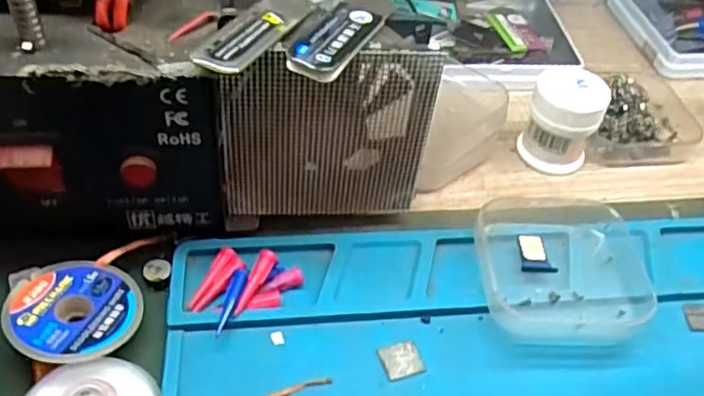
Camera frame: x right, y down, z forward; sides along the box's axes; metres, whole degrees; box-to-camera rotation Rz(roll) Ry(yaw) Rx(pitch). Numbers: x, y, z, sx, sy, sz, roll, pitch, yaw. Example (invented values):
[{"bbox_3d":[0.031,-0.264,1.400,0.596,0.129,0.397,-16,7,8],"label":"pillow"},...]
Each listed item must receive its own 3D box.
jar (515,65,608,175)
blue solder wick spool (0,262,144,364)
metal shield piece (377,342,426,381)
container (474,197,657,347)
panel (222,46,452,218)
[{"bbox_3d":[0.104,-0.040,0.308,0.033,0.037,0.030,2,47,-2],"label":"jar"},{"bbox_3d":[-0.100,0.041,0.227,0.044,0.009,0.044,13,38,-10],"label":"blue solder wick spool"},{"bbox_3d":[0.018,0.060,0.231,0.014,0.004,0.014,-11,47,-17],"label":"metal shield piece"},{"bbox_3d":[0.087,0.027,0.257,0.069,0.017,0.066,-1,47,-6],"label":"container"},{"bbox_3d":[-0.009,-0.023,0.248,0.079,0.080,0.015,-5,48,-9],"label":"panel"}]

